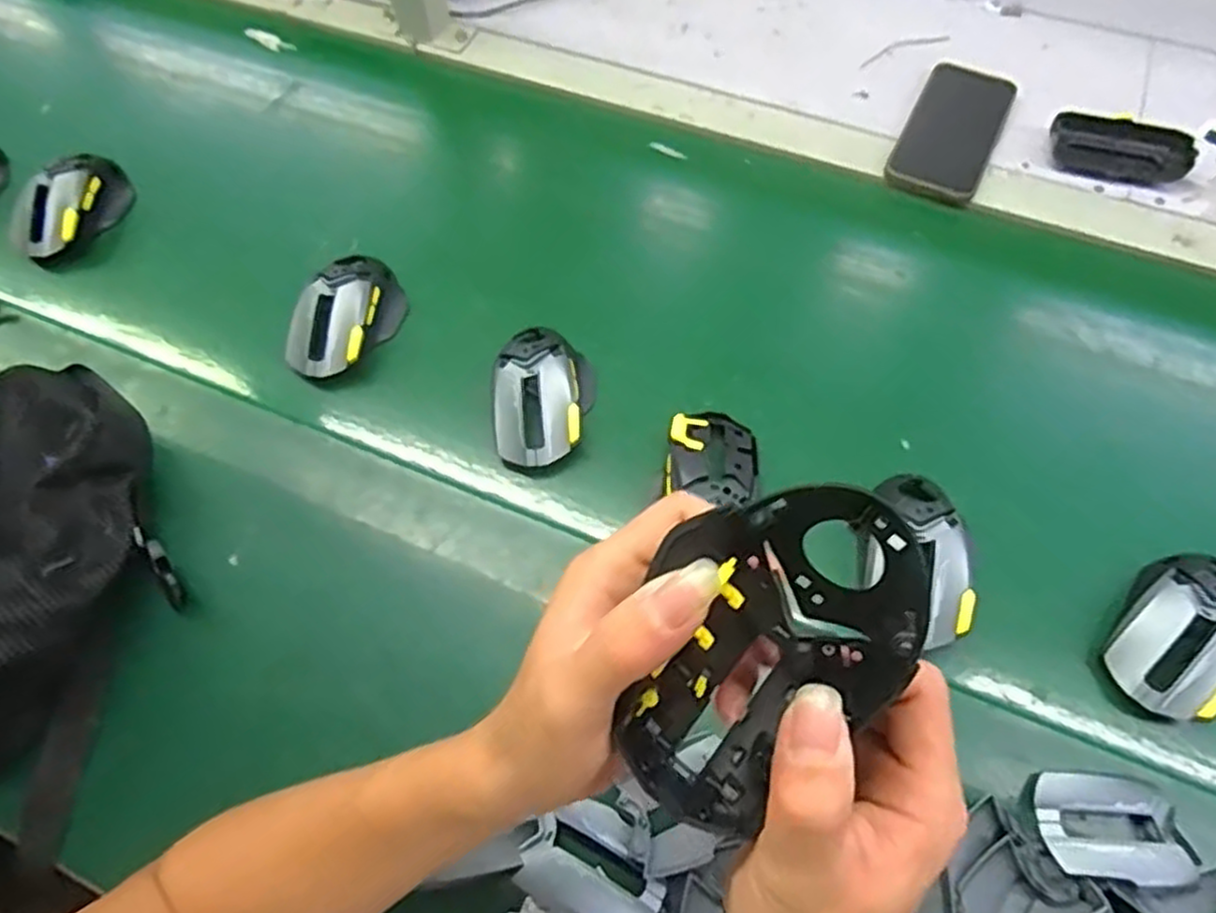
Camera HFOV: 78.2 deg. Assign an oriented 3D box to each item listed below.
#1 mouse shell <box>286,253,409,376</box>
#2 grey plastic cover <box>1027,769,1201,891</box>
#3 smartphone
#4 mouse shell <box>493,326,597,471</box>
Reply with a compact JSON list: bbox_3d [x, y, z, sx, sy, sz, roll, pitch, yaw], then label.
[{"bbox_3d":[-0.205,-0.111,0.585,0.062,0.037,0.113,21,65,11],"label":"mouse shell"},{"bbox_3d":[0.274,0.201,0.407,0.079,0.014,0.055,3,63,3],"label":"grey plastic cover"},{"bbox_3d":[0.305,-0.289,0.664,0.076,0.007,0.151,25,74,13],"label":"smartphone"},{"bbox_3d":[-0.046,-0.044,0.551,0.068,0.039,0.107,2,63,2],"label":"mouse shell"}]

